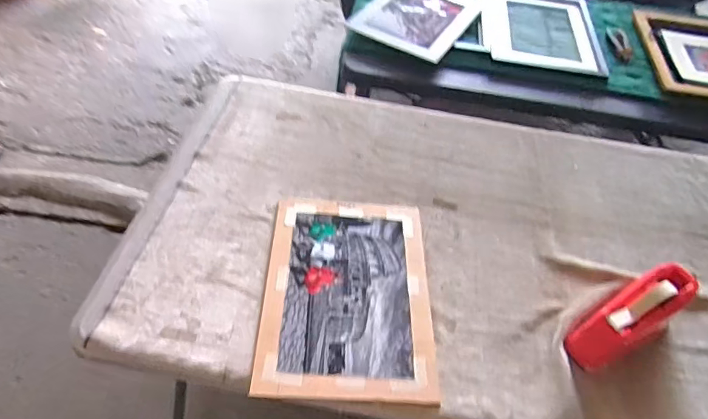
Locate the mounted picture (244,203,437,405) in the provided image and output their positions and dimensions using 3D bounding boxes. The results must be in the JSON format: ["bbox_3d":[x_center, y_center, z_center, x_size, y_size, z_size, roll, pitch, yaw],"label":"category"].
[{"bbox_3d":[-0.010,0.127,0.789,0.265,0.013,0.369,4,50,-4],"label":"mounted picture"}]

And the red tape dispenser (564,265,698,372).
[{"bbox_3d":[0.430,0.165,0.749,0.207,0.107,0.077,-24,57,-25],"label":"red tape dispenser"}]

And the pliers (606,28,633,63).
[{"bbox_3d":[0.783,-0.492,1.415,0.059,0.024,0.167,11,50,2],"label":"pliers"}]

